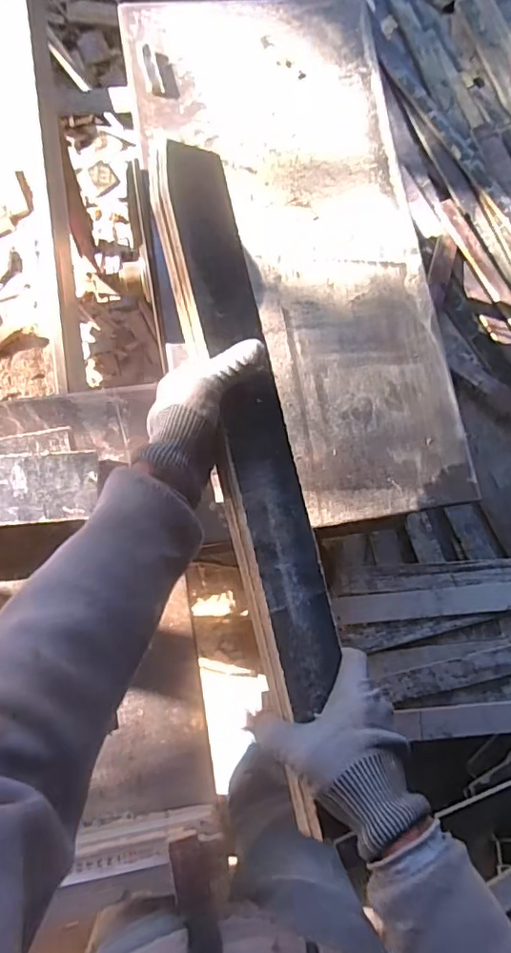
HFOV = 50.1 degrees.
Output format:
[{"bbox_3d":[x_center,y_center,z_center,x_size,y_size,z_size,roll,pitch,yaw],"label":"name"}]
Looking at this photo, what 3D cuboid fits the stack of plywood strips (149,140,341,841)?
[{"bbox_3d":[-0.007,-0.023,0.482,0.082,0.042,0.530,-10,85,-37],"label":"stack of plywood strips"}]

